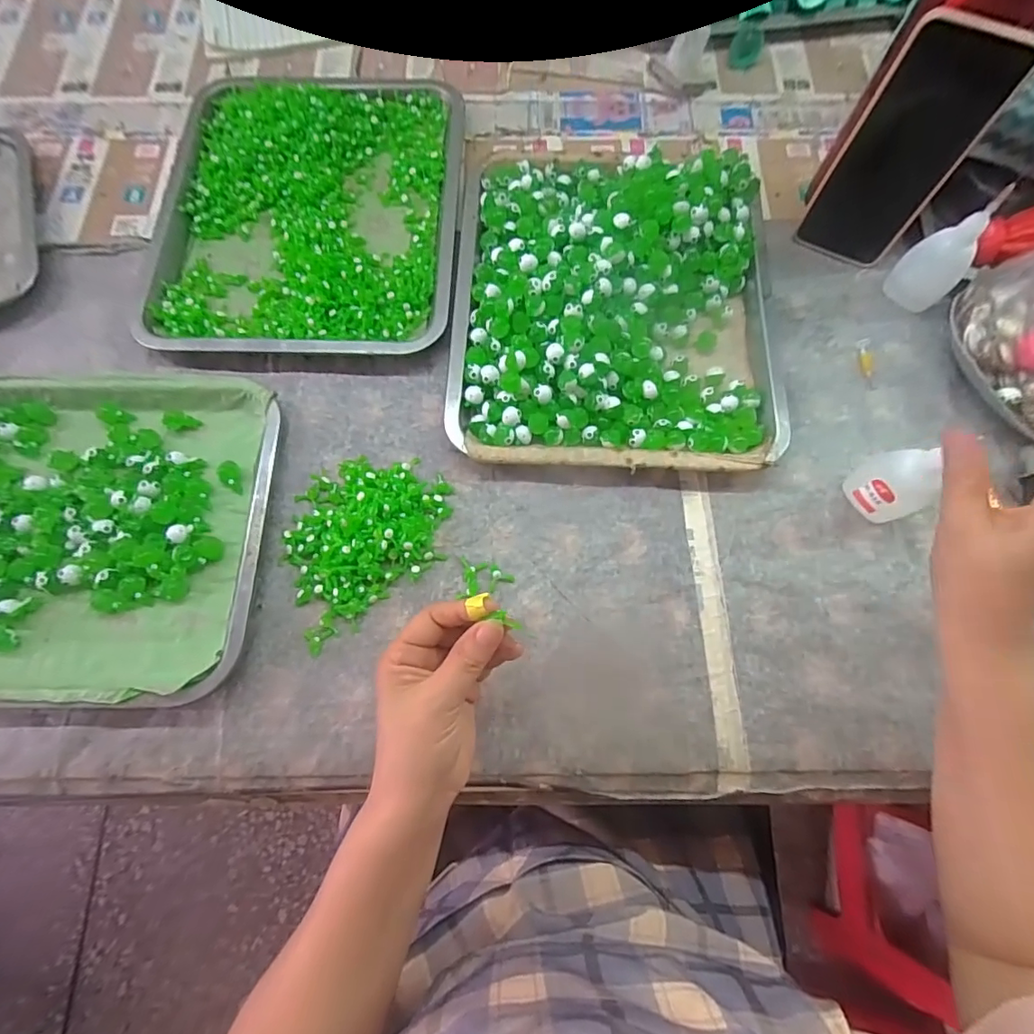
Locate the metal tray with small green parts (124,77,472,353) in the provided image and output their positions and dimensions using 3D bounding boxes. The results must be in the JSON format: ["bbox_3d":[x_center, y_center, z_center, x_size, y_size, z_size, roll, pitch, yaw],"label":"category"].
[{"bbox_3d":[-0.182,-0.280,0.459,0.256,0.018,0.300,1,74,1],"label":"metal tray with small green parts"}]

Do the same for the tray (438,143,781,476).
[{"bbox_3d":[0.081,-0.178,0.415,0.257,0.039,0.285,3,74,1],"label":"tray"}]

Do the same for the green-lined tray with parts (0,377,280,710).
[{"bbox_3d":[-0.340,0.009,0.380,0.313,0.028,0.242,0,74,0],"label":"green-lined tray with parts"}]

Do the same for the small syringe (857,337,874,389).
[{"bbox_3d":[0.291,-0.127,0.427,0.011,0.004,0.046,1,74,1],"label":"small syringe"}]

